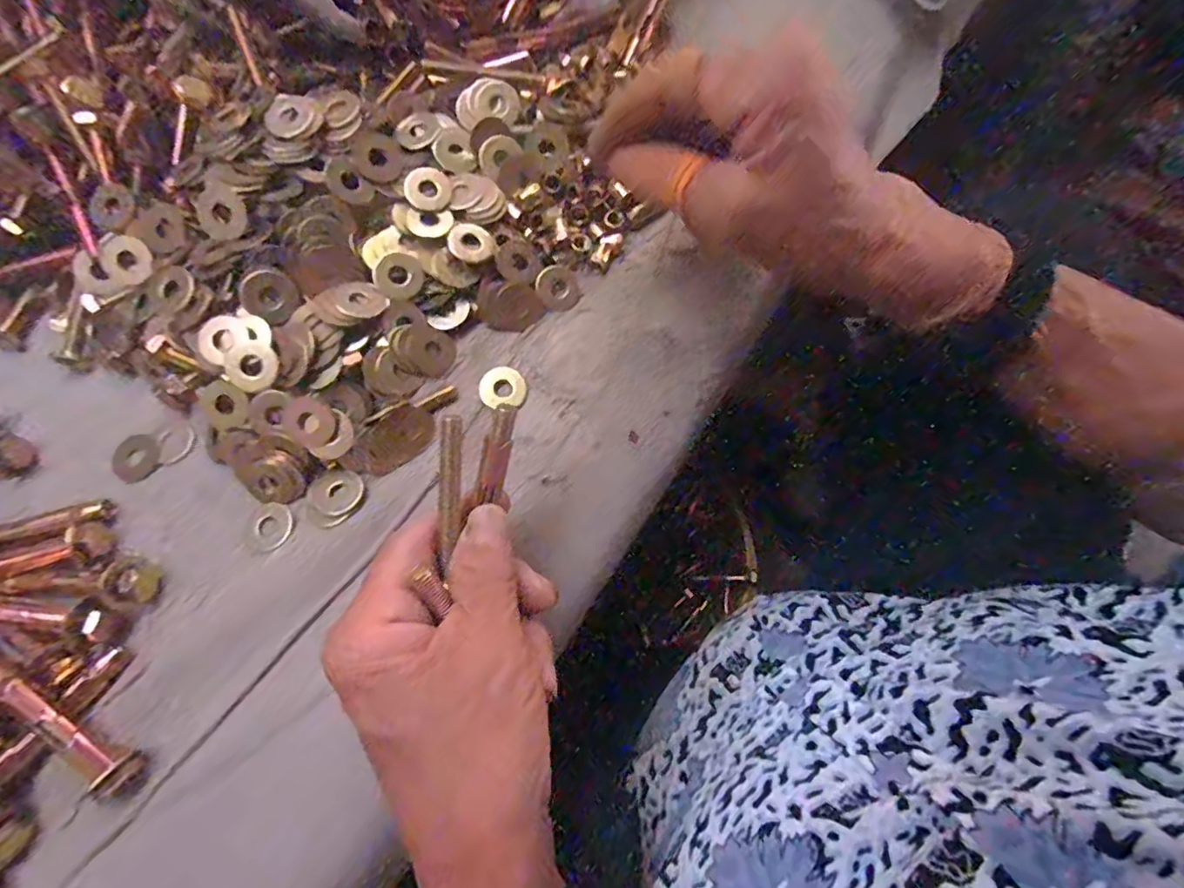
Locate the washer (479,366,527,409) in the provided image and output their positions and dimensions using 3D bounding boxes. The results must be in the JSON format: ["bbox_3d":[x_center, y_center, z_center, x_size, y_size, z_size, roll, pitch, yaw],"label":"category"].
[{"bbox_3d":[-0.041,-0.026,0.257,0.020,0.004,0.020,0,74,1],"label":"washer"}]

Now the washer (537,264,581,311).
[{"bbox_3d":[-0.016,-0.075,0.271,0.021,0.004,0.020,42,80,-13],"label":"washer"}]

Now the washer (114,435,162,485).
[{"bbox_3d":[-0.200,0.006,0.248,0.018,0.004,0.020,-33,76,-8],"label":"washer"}]

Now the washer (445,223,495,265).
[{"bbox_3d":[-0.055,-0.092,0.258,0.020,0.004,0.020,5,75,-18],"label":"washer"}]

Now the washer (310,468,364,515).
[{"bbox_3d":[-0.110,0.020,0.241,0.022,0.004,0.019,-13,74,-3],"label":"washer"}]

